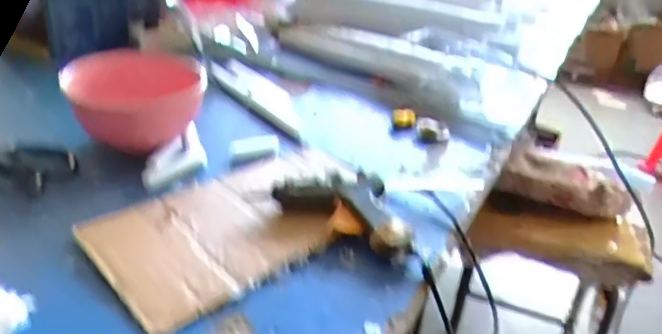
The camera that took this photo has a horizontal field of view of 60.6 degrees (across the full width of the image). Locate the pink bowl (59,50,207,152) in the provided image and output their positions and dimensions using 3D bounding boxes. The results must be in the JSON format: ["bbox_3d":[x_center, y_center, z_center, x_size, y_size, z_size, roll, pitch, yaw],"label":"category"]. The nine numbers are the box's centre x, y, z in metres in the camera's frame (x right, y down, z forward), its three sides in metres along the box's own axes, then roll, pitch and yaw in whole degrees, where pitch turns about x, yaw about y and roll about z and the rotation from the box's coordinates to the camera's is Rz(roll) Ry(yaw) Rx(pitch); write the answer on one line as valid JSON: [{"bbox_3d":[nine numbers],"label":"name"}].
[{"bbox_3d":[-0.221,-0.085,0.665,0.139,0.073,0.172,4,30,-5],"label":"pink bowl"}]

